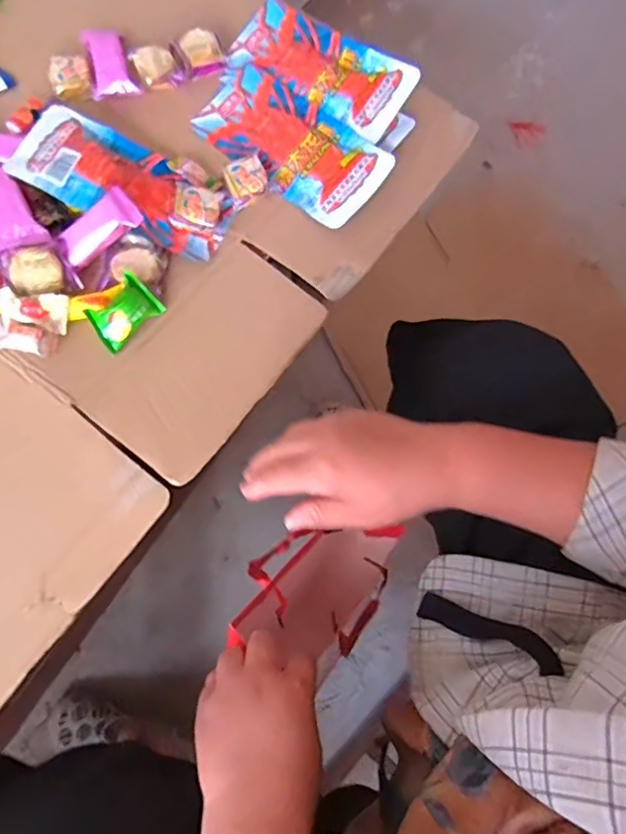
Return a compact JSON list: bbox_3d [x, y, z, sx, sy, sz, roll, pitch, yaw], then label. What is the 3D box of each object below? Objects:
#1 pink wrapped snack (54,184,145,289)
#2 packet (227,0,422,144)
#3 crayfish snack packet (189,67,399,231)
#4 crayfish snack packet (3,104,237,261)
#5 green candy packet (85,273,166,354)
[{"bbox_3d":[-0.192,-0.164,0.504,0.083,0.015,0.045,-45,79,0],"label":"pink wrapped snack"},{"bbox_3d":[0.009,-0.368,0.599,0.199,0.032,0.092,36,75,8],"label":"packet"},{"bbox_3d":[-0.024,-0.278,0.575,0.198,0.018,0.096,38,73,10],"label":"crayfish snack packet"},{"bbox_3d":[-0.177,-0.223,0.540,0.203,0.040,0.097,23,71,5],"label":"crayfish snack packet"},{"bbox_3d":[-0.163,-0.090,0.489,0.059,0.041,0.017,-47,36,-22],"label":"green candy packet"}]

